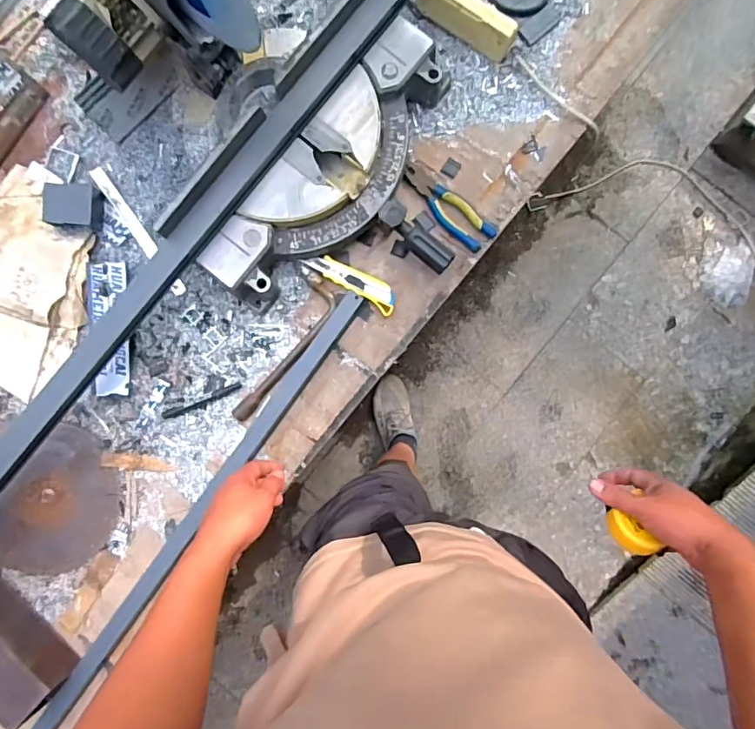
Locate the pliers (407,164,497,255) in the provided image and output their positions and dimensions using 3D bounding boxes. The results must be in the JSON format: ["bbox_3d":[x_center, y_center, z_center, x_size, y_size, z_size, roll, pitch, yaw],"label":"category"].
[{"bbox_3d":[0.108,-0.249,0.789,0.171,0.023,0.051,43,88,2],"label":"pliers"}]

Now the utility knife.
[{"bbox_3d":[-0.037,-0.133,0.782,0.153,0.023,0.041,33,88,2],"label":"utility knife"}]

